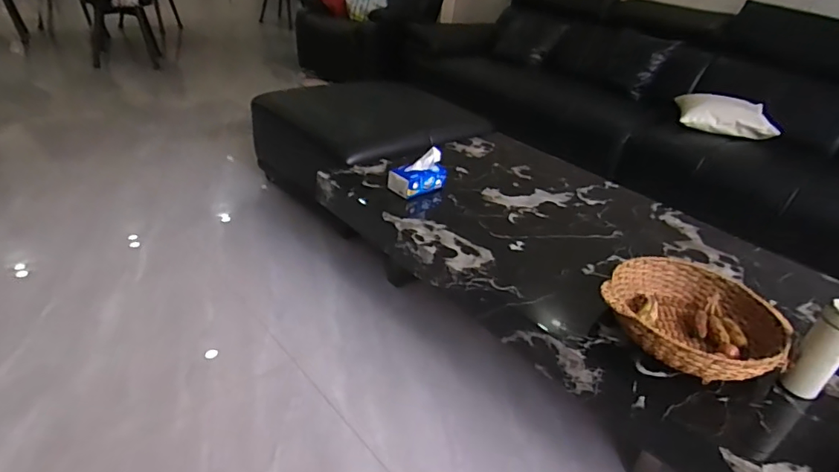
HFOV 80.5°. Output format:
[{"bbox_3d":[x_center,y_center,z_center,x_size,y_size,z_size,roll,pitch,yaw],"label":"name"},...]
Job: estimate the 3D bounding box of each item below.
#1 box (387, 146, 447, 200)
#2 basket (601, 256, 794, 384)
[{"bbox_3d":[-0.002,-0.190,1.528,0.172,0.119,0.094,-19,40,-36],"label":"box"},{"bbox_3d":[0.587,0.182,1.084,0.339,0.103,0.343,6,31,-3],"label":"basket"}]

